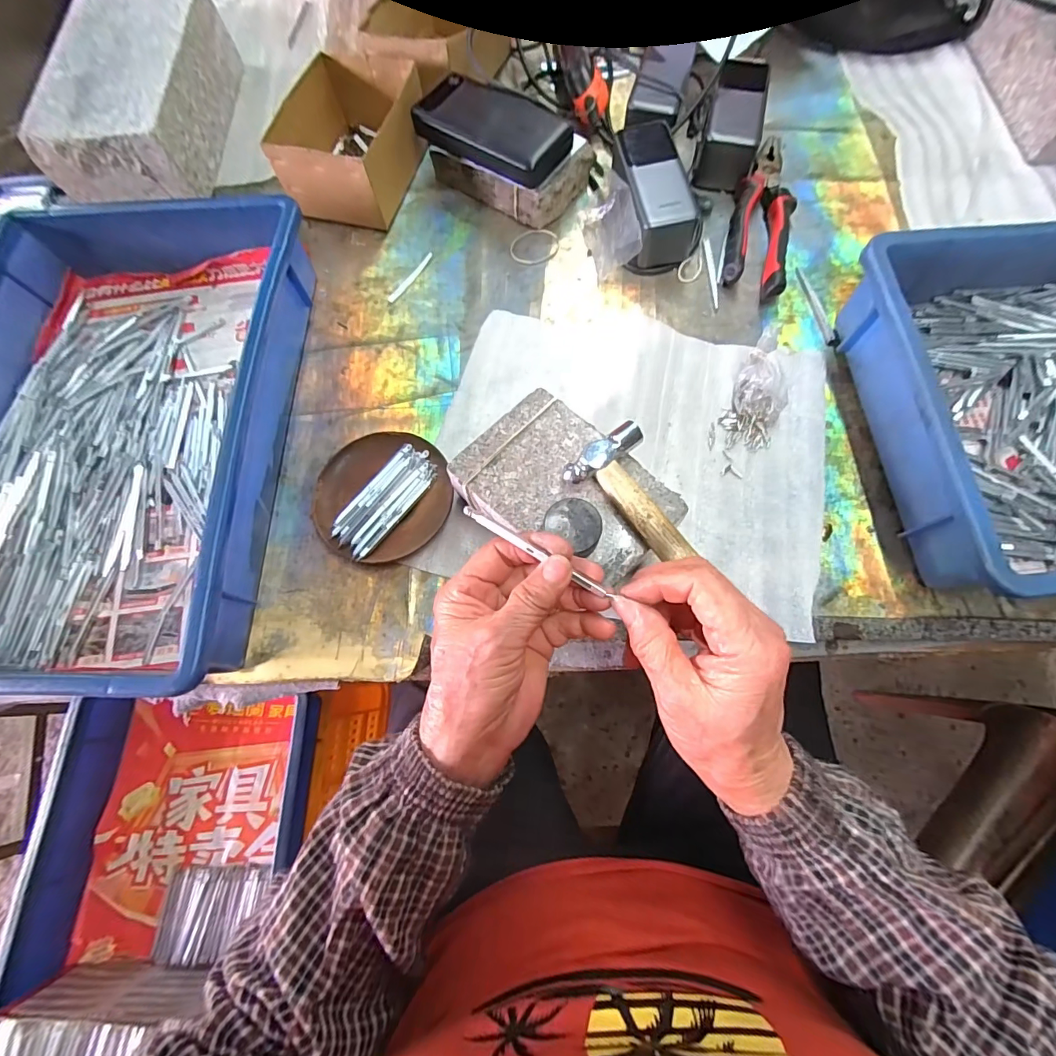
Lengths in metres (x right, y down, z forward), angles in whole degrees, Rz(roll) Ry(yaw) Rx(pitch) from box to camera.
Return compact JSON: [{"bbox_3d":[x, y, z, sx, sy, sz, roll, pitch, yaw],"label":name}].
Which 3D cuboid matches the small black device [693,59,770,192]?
[{"bbox_3d":[0.221,-0.436,0.489,0.057,0.050,0.134,16,74,7],"label":"small black device"}]

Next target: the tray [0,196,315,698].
[{"bbox_3d":[-0.350,-0.090,0.387,0.277,0.078,0.423,-1,73,1],"label":"tray"}]

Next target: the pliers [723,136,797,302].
[{"bbox_3d":[0.244,-0.326,0.471,0.059,0.027,0.215,16,74,7],"label":"pliers"}]

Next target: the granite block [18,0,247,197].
[{"bbox_3d":[-0.428,-0.480,0.505,0.140,0.078,0.246,0,73,2],"label":"granite block"}]

